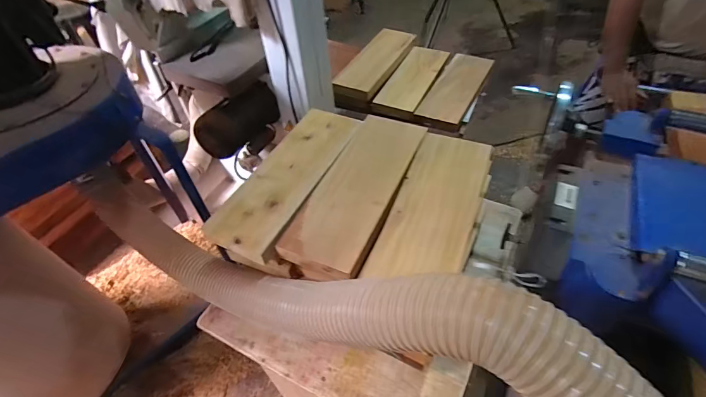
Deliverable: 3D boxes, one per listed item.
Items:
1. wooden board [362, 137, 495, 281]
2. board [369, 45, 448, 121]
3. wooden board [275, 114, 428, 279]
[{"bbox_3d":[0.193,0.013,0.895,0.182,0.034,0.466,16,51,17],"label":"wooden board"},{"bbox_3d":[0.273,-0.535,1.724,0.196,0.042,0.532,17,52,18],"label":"board"},{"bbox_3d":[0.021,-0.035,0.953,0.184,0.031,0.492,18,52,19],"label":"wooden board"}]

